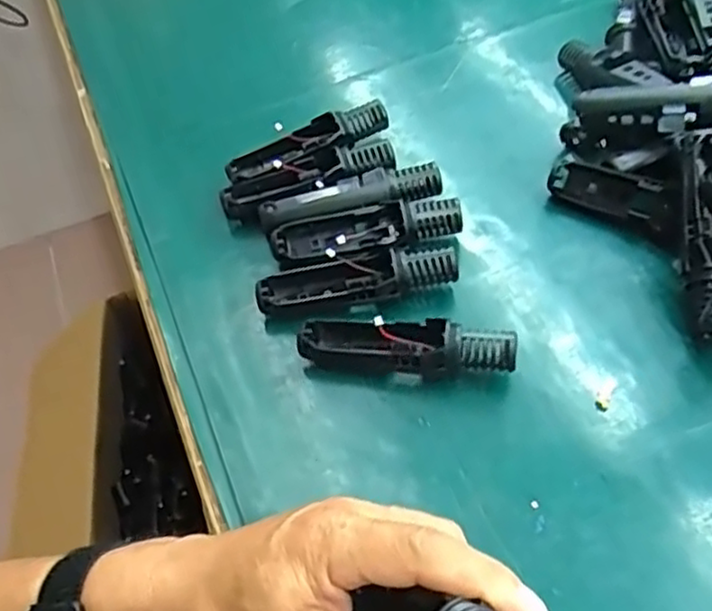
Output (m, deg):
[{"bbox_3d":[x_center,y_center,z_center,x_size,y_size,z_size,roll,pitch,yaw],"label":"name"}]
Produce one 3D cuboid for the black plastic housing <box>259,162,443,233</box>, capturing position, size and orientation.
[{"bbox_3d":[-0.003,-0.070,0.476,0.121,0.029,0.020,-11,52,-3],"label":"black plastic housing"}]

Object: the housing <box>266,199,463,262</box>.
[{"bbox_3d":[0.006,-0.049,0.461,0.119,0.030,0.035,-13,52,-4],"label":"housing"}]

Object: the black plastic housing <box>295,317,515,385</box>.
[{"bbox_3d":[0.029,0.025,0.404,0.119,0.033,0.030,8,54,11],"label":"black plastic housing"}]

